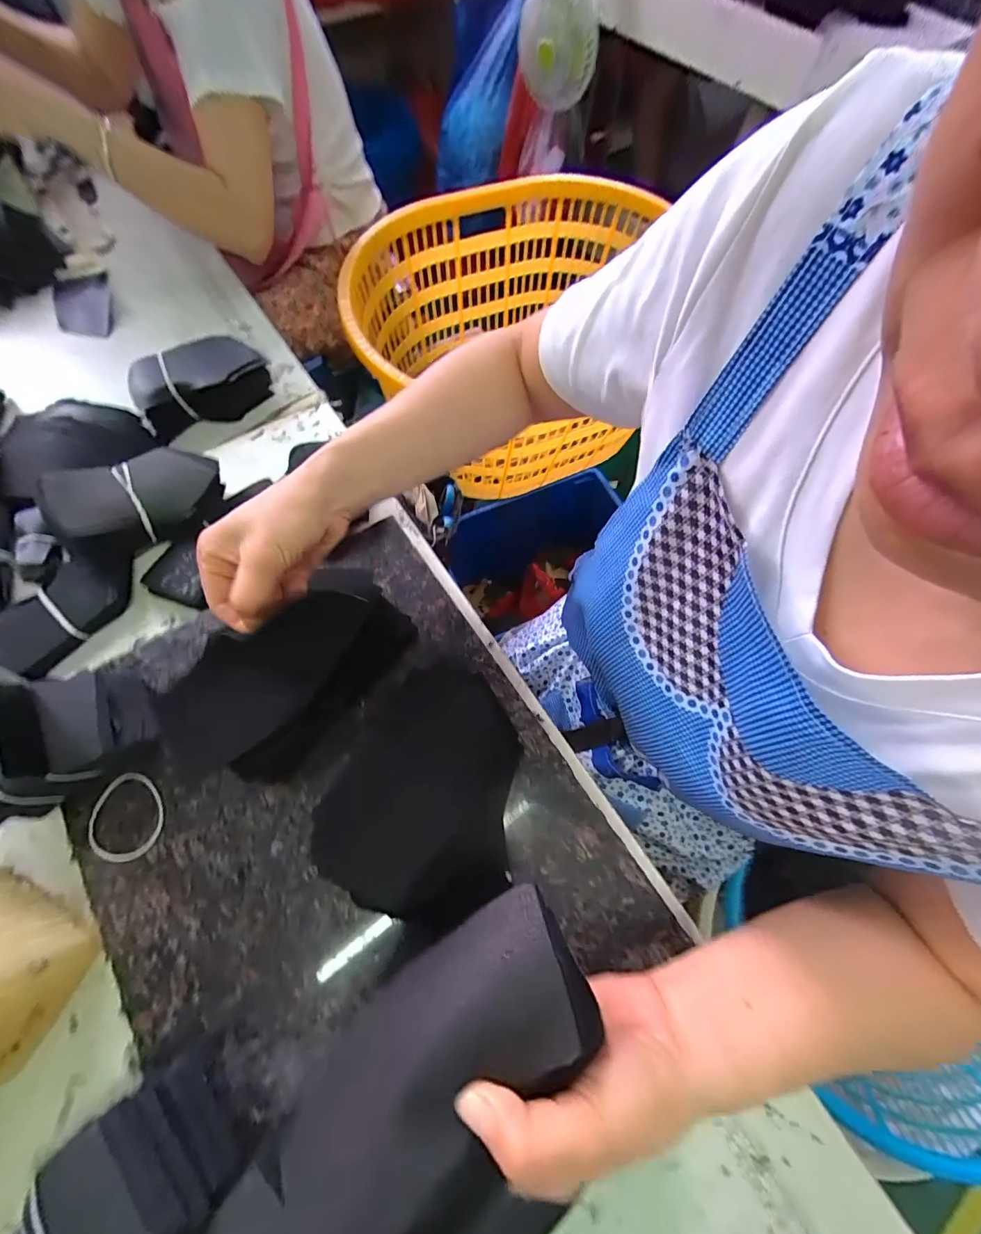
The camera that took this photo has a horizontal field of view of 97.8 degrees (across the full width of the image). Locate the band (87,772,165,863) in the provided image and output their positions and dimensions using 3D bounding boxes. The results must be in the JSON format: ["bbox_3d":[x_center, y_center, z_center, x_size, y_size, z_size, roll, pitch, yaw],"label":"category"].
[{"bbox_3d":[-0.287,0.160,0.338,0.060,0.004,0.059,1,70,-2],"label":"band"}]

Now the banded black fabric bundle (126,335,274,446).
[{"bbox_3d":[-0.347,-0.281,0.515,0.154,0.056,0.079,-24,73,-10],"label":"banded black fabric bundle"}]

